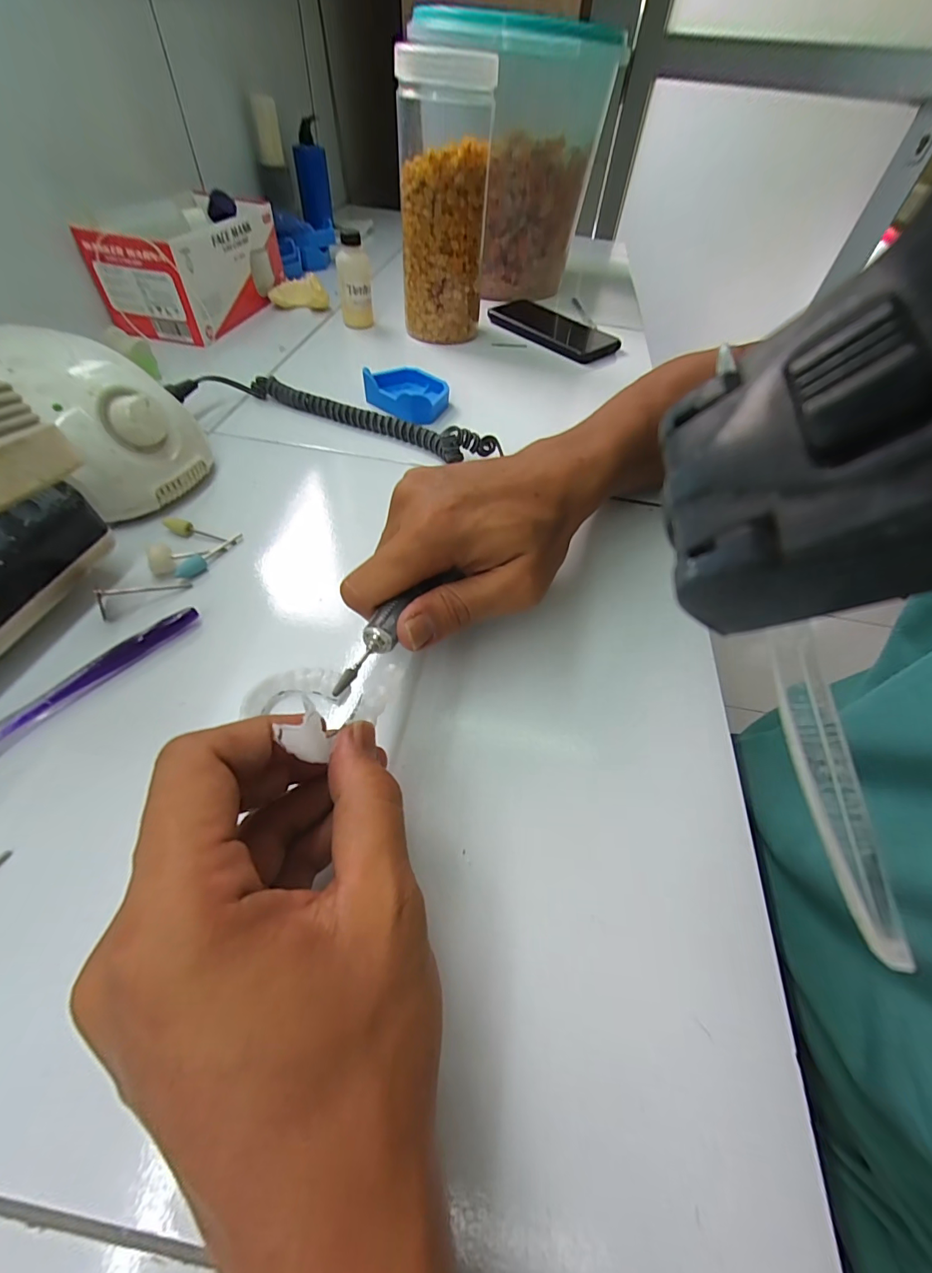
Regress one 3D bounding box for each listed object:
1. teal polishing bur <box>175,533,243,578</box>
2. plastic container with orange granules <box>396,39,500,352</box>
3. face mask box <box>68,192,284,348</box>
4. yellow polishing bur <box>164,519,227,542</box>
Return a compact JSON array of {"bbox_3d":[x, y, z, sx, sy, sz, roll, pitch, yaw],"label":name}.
[{"bbox_3d":[-0.165,-0.054,0.287,0.009,0.009,0.049,21,54,11],"label":"teal polishing bur"},{"bbox_3d":[-0.023,-0.444,0.471,0.088,0.211,0.094,1,53,-4],"label":"plastic container with orange granules"},{"bbox_3d":[-0.303,-0.427,0.508,0.111,0.091,0.210,11,53,4],"label":"face mask box"},{"bbox_3d":[-0.182,-0.071,0.299,0.042,0.009,0.010,20,54,9],"label":"yellow polishing bur"}]

